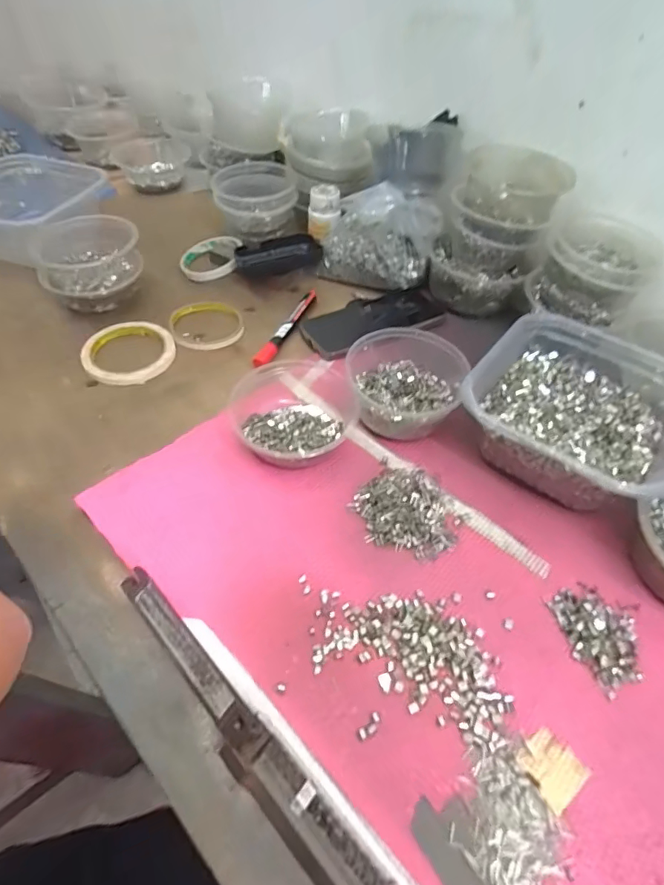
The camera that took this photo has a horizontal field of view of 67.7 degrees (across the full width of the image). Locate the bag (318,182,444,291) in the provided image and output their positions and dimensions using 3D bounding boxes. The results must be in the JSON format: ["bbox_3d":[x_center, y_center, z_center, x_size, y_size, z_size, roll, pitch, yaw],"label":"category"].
[{"bbox_3d":[0.058,-0.257,0.617,0.145,0.115,0.070,19,52,14],"label":"bag"}]

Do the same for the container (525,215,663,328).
[{"bbox_3d":[0.278,-0.184,0.526,0.107,0.075,0.105,1,50,-1],"label":"container"}]

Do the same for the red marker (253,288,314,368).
[{"bbox_3d":[-0.054,-0.137,0.582,0.018,0.020,0.146,19,53,14],"label":"red marker"}]

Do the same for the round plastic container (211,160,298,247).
[{"bbox_3d":[-0.107,-0.341,0.707,0.115,0.069,0.120,-6,51,-6],"label":"round plastic container"}]

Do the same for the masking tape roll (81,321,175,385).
[{"bbox_3d":[-0.226,-0.102,0.550,0.095,0.012,0.098,1,50,-1],"label":"masking tape roll"}]

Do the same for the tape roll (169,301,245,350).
[{"bbox_3d":[-0.149,-0.144,0.589,0.083,0.009,0.088,-16,53,-14],"label":"tape roll"}]

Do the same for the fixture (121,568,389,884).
[{"bbox_3d":[-0.047,0.192,0.301,0.031,0.021,0.309,-37,60,-27],"label":"fixture"}]

